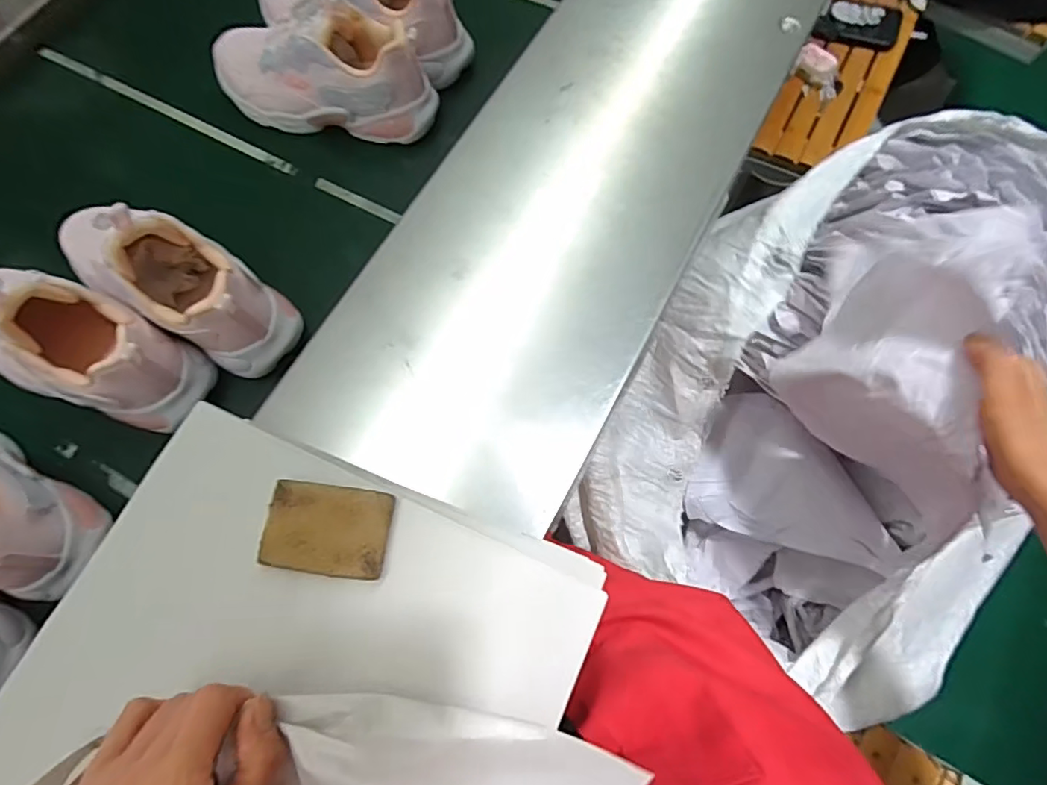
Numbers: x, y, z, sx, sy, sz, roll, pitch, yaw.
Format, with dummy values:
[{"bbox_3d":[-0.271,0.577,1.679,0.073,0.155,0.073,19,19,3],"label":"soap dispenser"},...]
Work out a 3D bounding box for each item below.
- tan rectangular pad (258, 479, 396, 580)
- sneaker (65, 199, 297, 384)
[{"bbox_3d":[-0.115,0.080,0.330,0.072,0.006,0.050,7,69,4],"label":"tan rectangular pad"},{"bbox_3d":[-0.245,-0.079,0.421,0.155,0.097,0.075,36,70,-21],"label":"sneaker"}]

